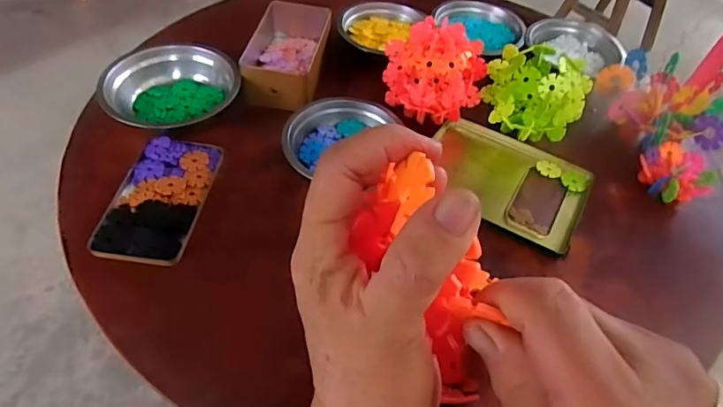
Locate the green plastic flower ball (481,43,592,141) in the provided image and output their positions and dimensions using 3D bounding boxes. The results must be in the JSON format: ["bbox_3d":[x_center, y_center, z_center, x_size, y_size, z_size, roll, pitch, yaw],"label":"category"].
[{"bbox_3d":[0.216,-0.138,0.616,0.120,0.093,0.108,25,53,16],"label":"green plastic flower ball"}]

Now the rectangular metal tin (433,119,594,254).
[{"bbox_3d":[0.175,-0.031,0.601,0.189,0.018,0.146,24,52,15],"label":"rectangular metal tin"}]

